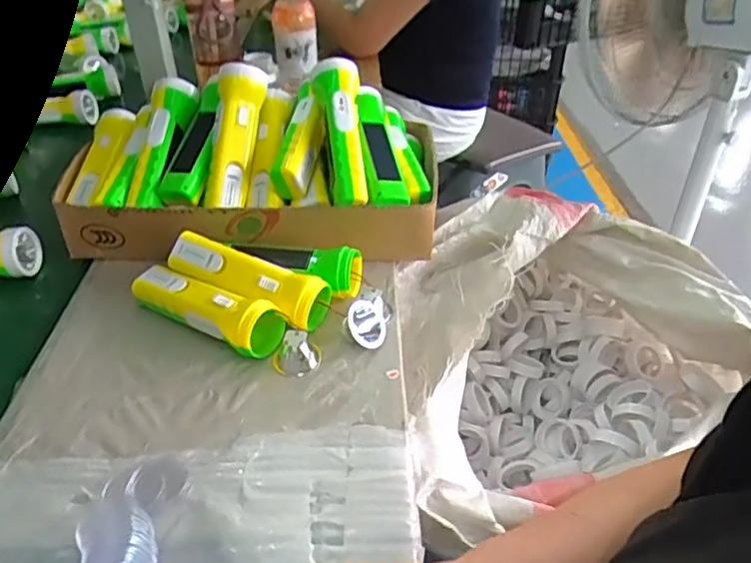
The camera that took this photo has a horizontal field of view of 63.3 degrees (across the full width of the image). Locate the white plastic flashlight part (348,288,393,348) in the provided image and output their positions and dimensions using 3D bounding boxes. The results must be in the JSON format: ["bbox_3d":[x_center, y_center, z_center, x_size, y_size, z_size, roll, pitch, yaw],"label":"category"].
[{"bbox_3d":[-0.004,0.037,0.580,0.052,0.017,0.044,-35,84,-25],"label":"white plastic flashlight part"}]

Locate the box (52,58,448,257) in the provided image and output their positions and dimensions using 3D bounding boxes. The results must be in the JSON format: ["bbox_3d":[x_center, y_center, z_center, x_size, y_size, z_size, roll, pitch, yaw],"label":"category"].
[{"bbox_3d":[-0.124,-0.111,0.633,0.377,0.195,0.145,-5,38,-5],"label":"box"}]

